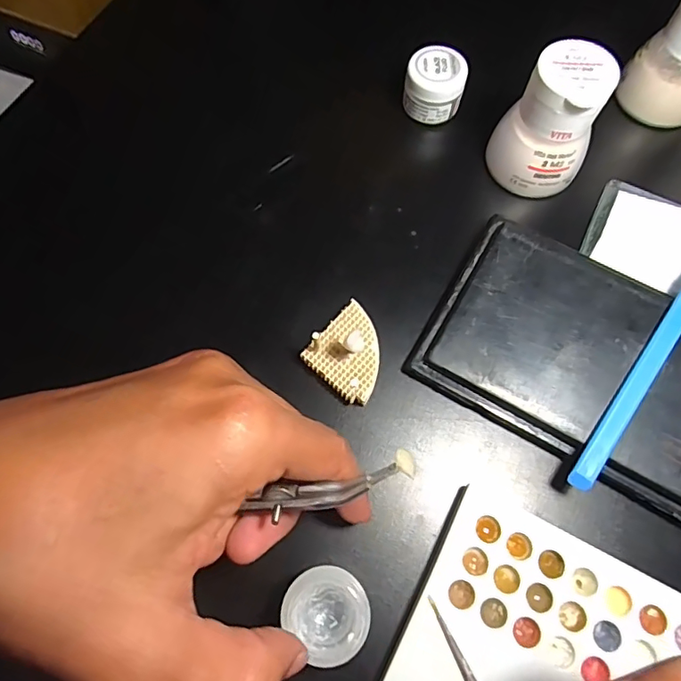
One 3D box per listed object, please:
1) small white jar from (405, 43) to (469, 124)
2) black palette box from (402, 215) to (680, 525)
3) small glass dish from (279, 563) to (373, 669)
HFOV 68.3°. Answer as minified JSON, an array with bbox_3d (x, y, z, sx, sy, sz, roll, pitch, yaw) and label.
[{"bbox_3d":[0.053,-0.143,0.288,0.032,0.034,0.029,16,72,6],"label":"small white jar"},{"bbox_3d":[0.120,0.010,0.227,0.151,0.011,0.090,31,73,8],"label":"black palette box"},{"bbox_3d":[-0.004,0.104,0.192,0.032,0.014,0.030,1,71,-2],"label":"small glass dish"}]

